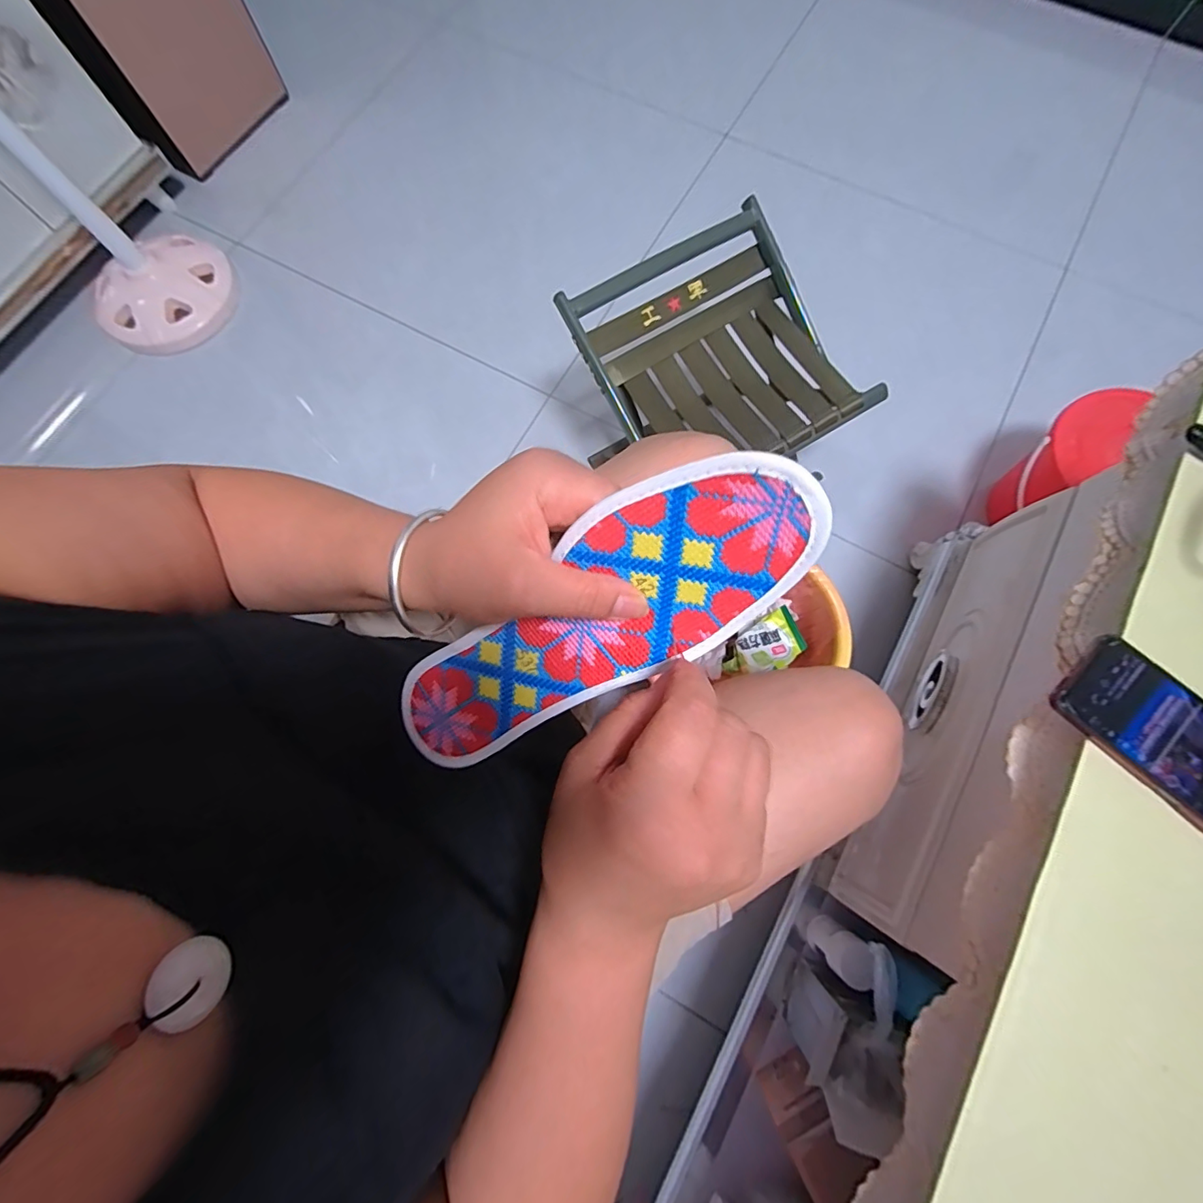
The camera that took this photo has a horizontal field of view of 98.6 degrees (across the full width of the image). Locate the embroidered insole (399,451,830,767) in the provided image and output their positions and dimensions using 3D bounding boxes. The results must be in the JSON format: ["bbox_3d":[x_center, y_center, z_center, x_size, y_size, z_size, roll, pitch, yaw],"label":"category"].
[{"bbox_3d":[-0.010,0.019,0.249,0.078,0.019,0.242,43,122,-16],"label":"embroidered insole"}]

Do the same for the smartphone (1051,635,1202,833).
[{"bbox_3d":[0.414,0.104,0.366,0.160,0.010,0.081,42,80,10],"label":"smartphone"}]

